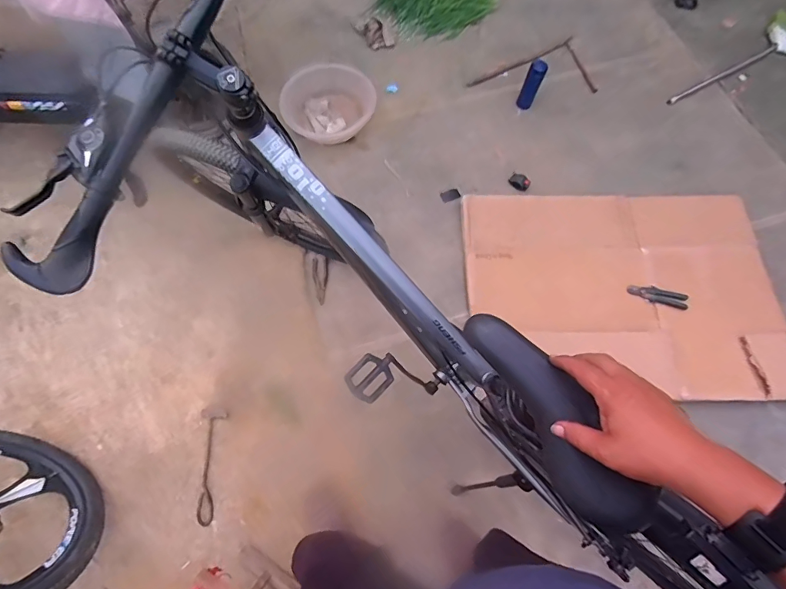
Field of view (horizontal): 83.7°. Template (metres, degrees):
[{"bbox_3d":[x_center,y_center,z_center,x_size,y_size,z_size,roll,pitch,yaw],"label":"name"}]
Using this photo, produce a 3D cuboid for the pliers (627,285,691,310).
[{"bbox_3d":[0.828,0.003,1.373,0.176,0.026,0.056,19,67,6],"label":"pliers"}]

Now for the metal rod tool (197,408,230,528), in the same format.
[{"bbox_3d":[-0.509,0.474,1.223,0.067,0.011,0.300,-1,67,-3],"label":"metal rod tool"}]

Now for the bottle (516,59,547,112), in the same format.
[{"bbox_3d":[0.503,-0.759,1.612,0.061,0.221,0.049,22,68,7],"label":"bottle"}]

